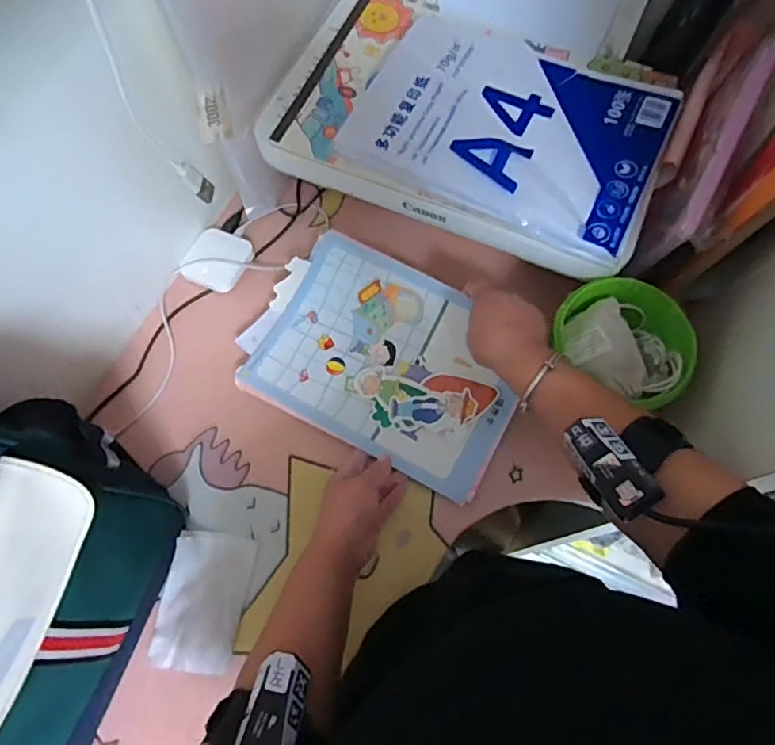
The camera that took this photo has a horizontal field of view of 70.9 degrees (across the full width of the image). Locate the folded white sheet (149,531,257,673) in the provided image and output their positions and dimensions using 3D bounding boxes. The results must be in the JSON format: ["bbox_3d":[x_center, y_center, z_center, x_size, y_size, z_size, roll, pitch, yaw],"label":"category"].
[{"bbox_3d":[-0.183,0.225,0.542,0.081,0.019,0.127,9,68,5],"label":"folded white sheet"}]

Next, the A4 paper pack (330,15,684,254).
[{"bbox_3d":[0.124,-0.259,0.561,0.301,0.017,0.219,27,71,12],"label":"A4 paper pack"}]

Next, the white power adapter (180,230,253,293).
[{"bbox_3d":[-0.213,-0.140,0.686,0.076,0.017,0.074,23,70,10],"label":"white power adapter"}]

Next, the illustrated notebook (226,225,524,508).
[{"bbox_3d":[0.005,-0.013,0.612,0.289,0.028,0.203,30,81,10],"label":"illustrated notebook"}]

